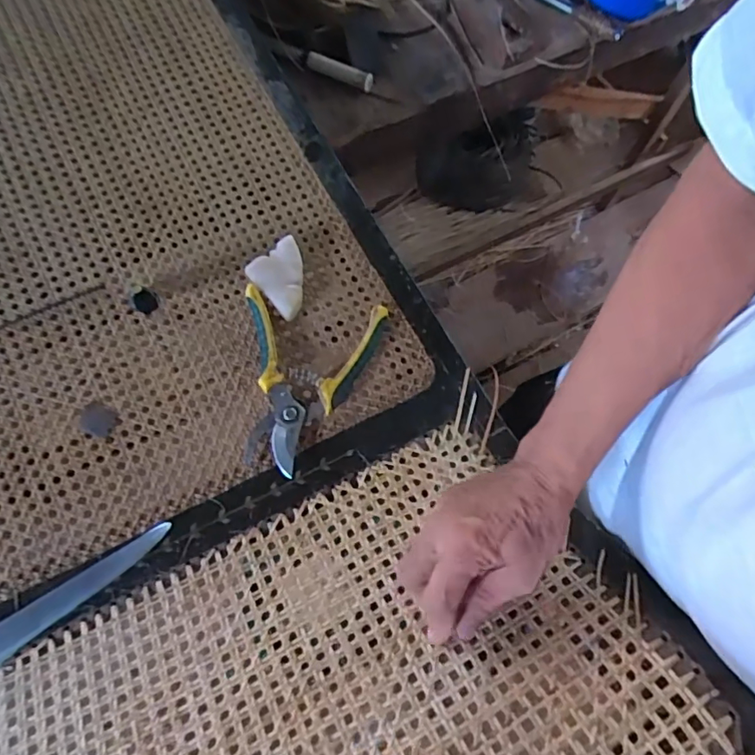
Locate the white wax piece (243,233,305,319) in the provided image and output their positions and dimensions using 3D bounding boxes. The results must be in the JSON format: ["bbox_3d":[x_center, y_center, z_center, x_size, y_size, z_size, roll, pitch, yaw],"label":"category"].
[{"bbox_3d":[-0.087,-0.096,0.512,0.056,0.019,0.066,-38,74,-17],"label":"white wax piece"}]

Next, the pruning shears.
[{"bbox_3d":[-0.070,0.001,0.481,0.127,0.026,0.162,10,67,1],"label":"pruning shears"}]

